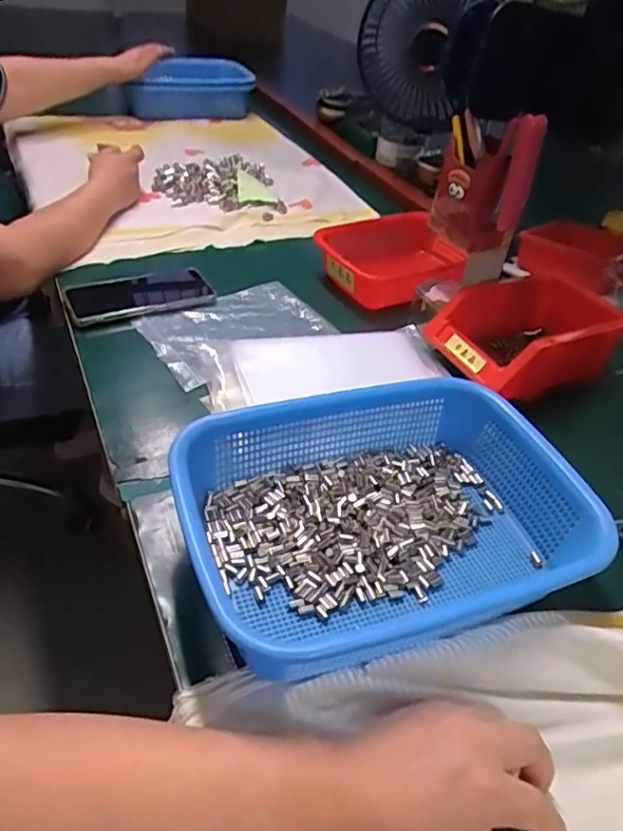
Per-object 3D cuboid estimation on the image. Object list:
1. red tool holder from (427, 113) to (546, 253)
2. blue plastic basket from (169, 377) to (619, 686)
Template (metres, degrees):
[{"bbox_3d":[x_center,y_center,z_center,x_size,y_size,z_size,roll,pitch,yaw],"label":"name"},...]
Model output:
[{"bbox_3d":[0.170,-0.232,0.584,0.083,0.126,0.064,12,42,6],"label":"red tool holder"},{"bbox_3d":[0.052,0.073,0.438,0.294,0.070,0.205,-8,43,-16],"label":"blue plastic basket"}]

